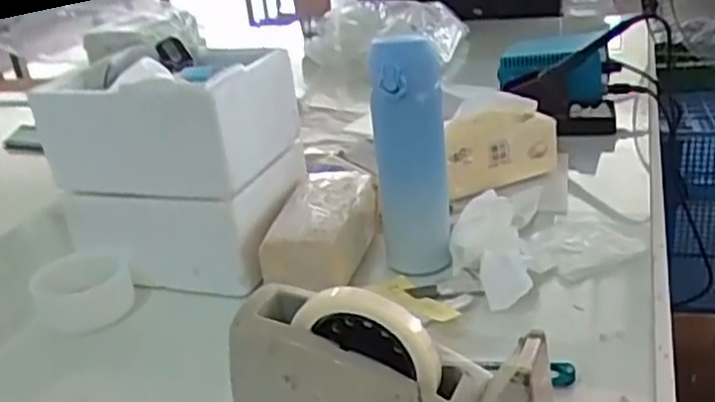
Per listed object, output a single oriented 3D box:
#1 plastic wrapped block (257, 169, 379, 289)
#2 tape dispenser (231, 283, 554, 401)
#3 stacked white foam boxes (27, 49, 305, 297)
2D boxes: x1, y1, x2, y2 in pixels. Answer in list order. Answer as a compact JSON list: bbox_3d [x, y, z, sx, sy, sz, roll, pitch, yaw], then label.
[{"bbox_3d":[-0.031,0.028,0.726,0.082,0.068,0.143,3,27,21],"label":"plastic wrapped block"},{"bbox_3d":[0.022,0.117,0.470,0.212,0.116,0.068,4,28,23],"label":"tape dispenser"},{"bbox_3d":[-0.175,-0.035,0.749,0.201,0.199,0.161,0,26,15],"label":"stacked white foam boxes"}]

